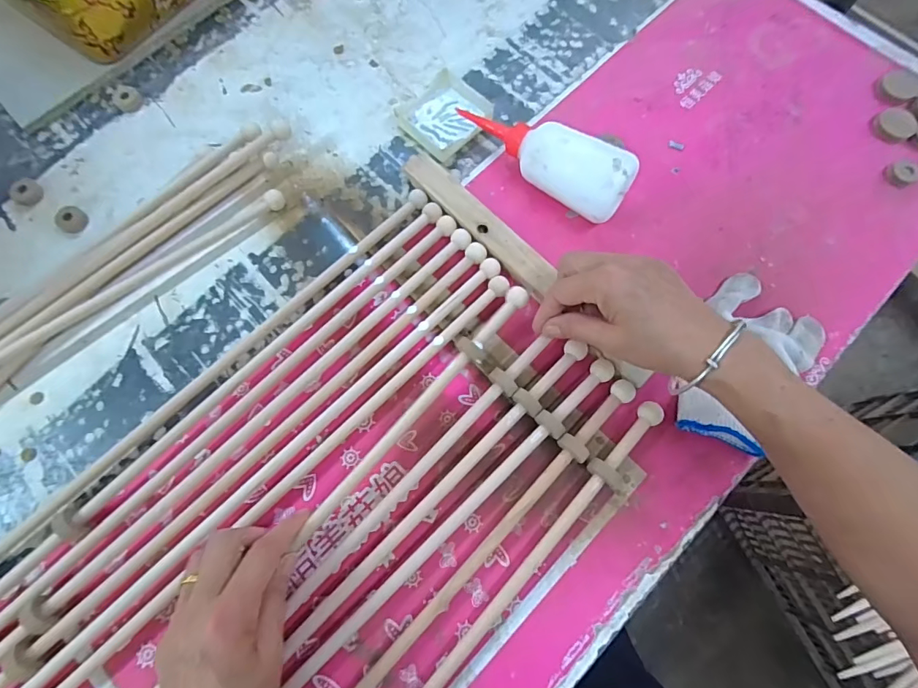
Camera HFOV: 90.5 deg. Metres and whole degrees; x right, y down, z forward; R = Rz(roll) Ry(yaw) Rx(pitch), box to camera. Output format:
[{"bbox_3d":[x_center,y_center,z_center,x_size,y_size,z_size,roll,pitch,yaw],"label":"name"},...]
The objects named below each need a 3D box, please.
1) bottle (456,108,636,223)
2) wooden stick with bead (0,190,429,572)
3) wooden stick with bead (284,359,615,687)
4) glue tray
[{"bbox_3d":[0.071,-0.176,0.421,0.180,0.062,0.053,33,77,9],"label":"bottle"},{"bbox_3d":[-0.279,0.094,0.370,0.688,0.016,0.023,-43,79,-11],"label":"wooden stick with bead"},{"bbox_3d":[-0.126,0.246,0.324,0.689,0.017,0.018,-42,78,-11],"label":"wooden stick with bead"},{"bbox_3d":[-0.015,-0.235,0.464,0.081,0.014,0.079,-42,78,-11],"label":"glue tray"}]

